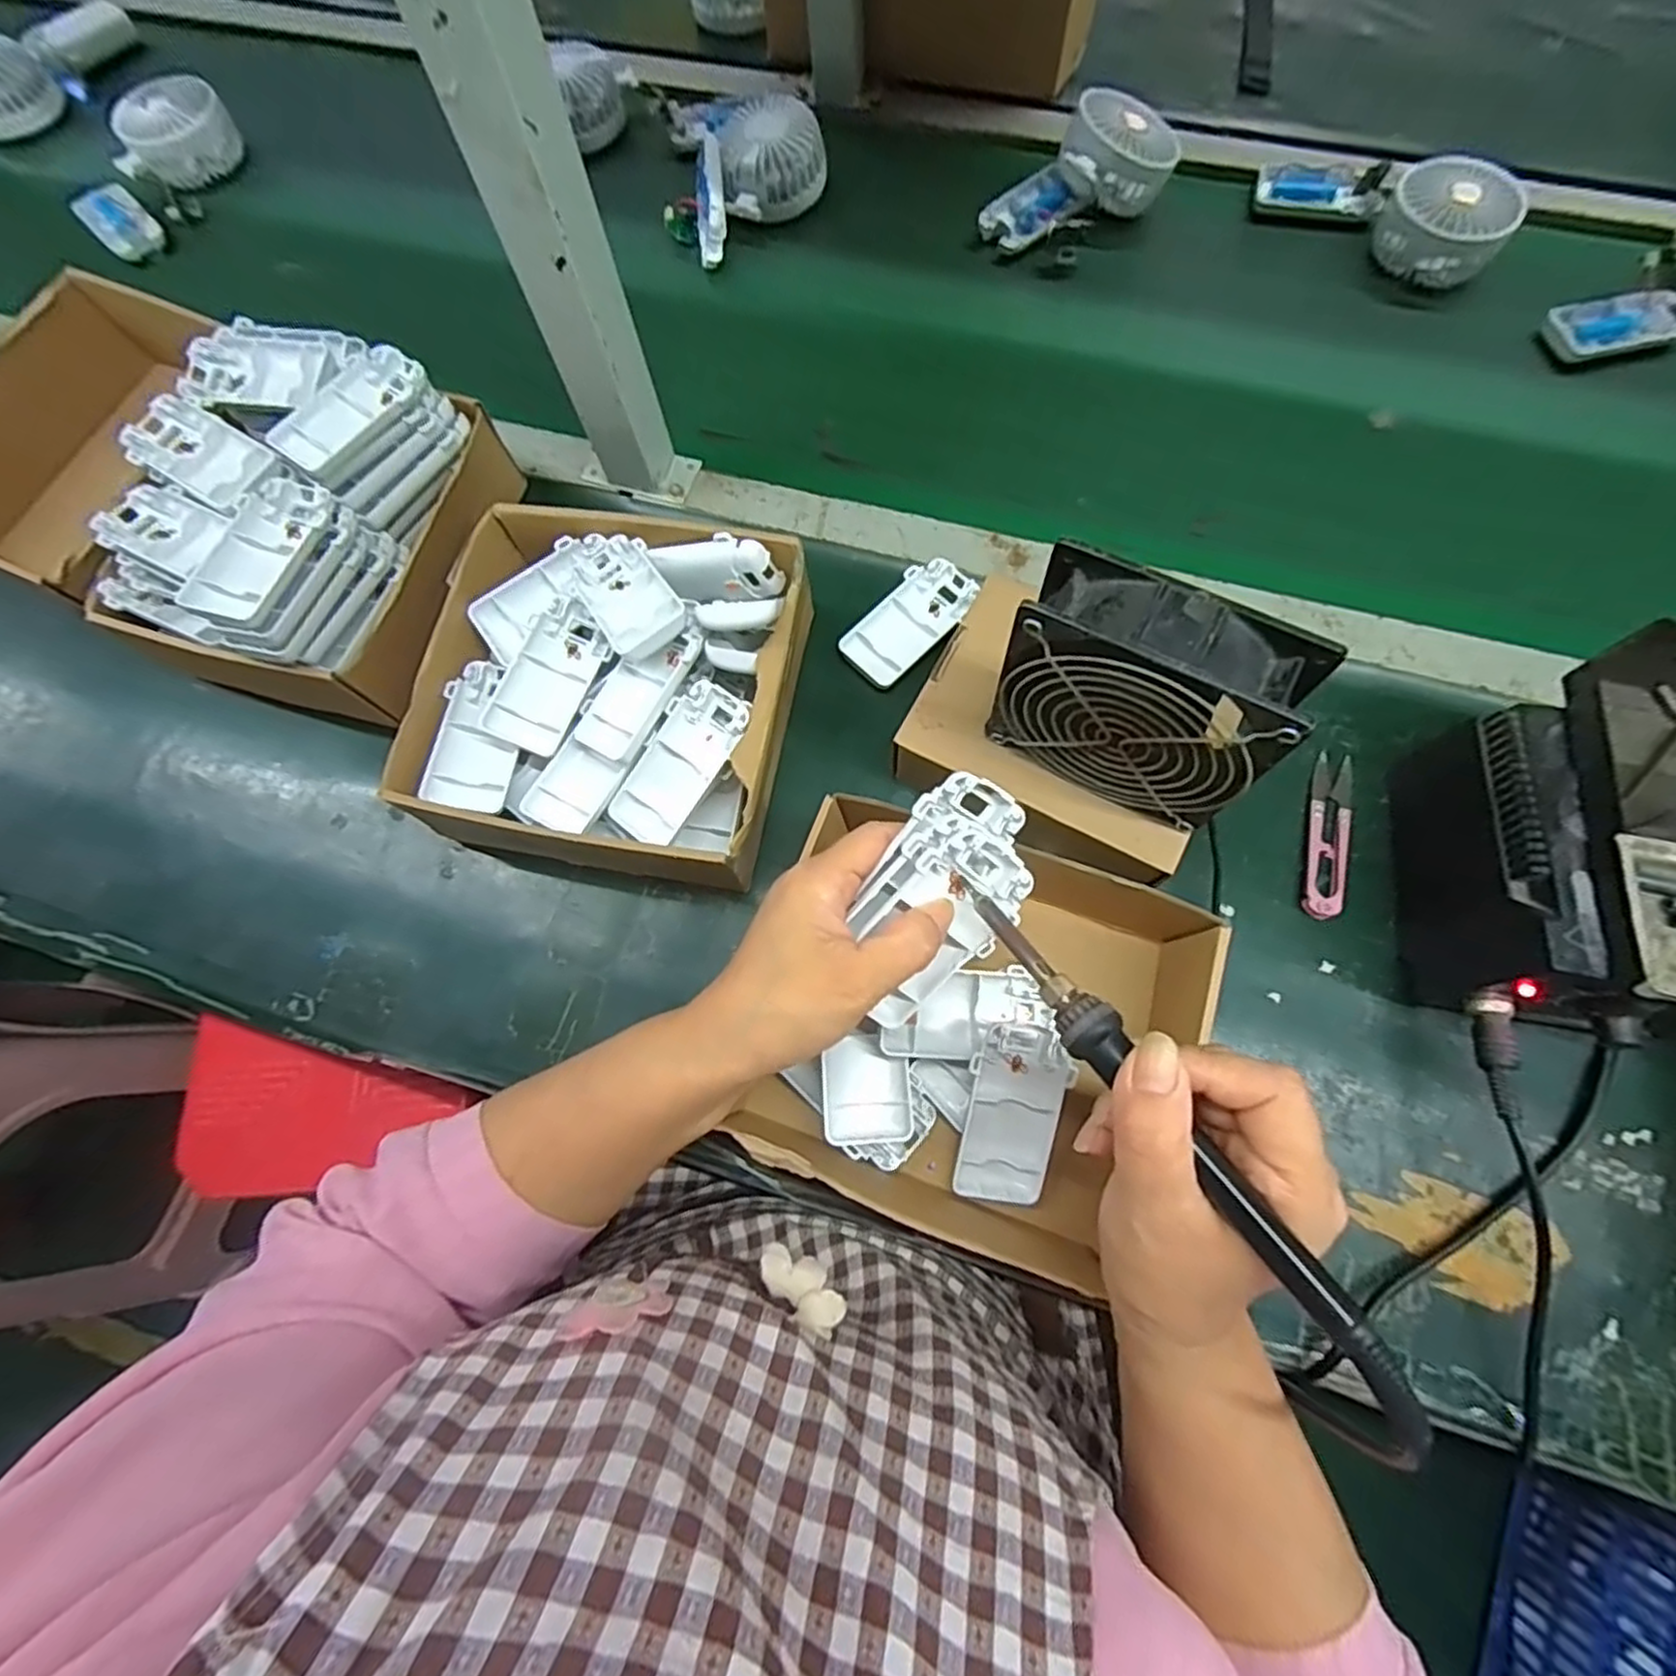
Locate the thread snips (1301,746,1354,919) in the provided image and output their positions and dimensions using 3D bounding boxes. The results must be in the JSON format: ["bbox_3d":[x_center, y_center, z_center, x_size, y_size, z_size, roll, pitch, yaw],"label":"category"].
[{"bbox_3d":[0.289,-0.003,0.423,0.022,0.009,0.103,16,74,7],"label":"thread snips"}]

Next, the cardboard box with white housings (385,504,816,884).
[{"bbox_3d":[-0.131,-0.086,0.427,0.204,0.078,0.210,8,74,4],"label":"cardboard box with white housings"}]

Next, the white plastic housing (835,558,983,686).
[{"bbox_3d":[0.047,-0.142,0.470,0.045,0.011,0.099,40,79,13],"label":"white plastic housing"}]

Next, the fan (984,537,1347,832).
[{"bbox_3d":[0.136,-0.063,0.332,0.118,0.113,0.044,29,76,10],"label":"fan"}]

